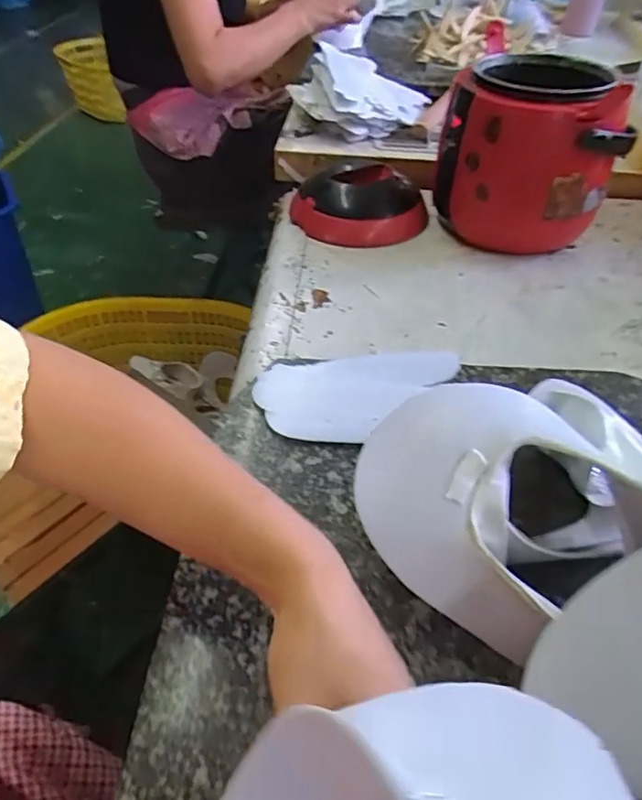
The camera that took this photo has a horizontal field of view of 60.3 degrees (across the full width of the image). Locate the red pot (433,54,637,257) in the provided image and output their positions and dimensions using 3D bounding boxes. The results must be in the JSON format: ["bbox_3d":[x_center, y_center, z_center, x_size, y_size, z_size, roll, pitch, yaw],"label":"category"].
[{"bbox_3d":[0.223,-0.262,0.610,0.182,0.167,0.149,10,44,11],"label":"red pot"}]

